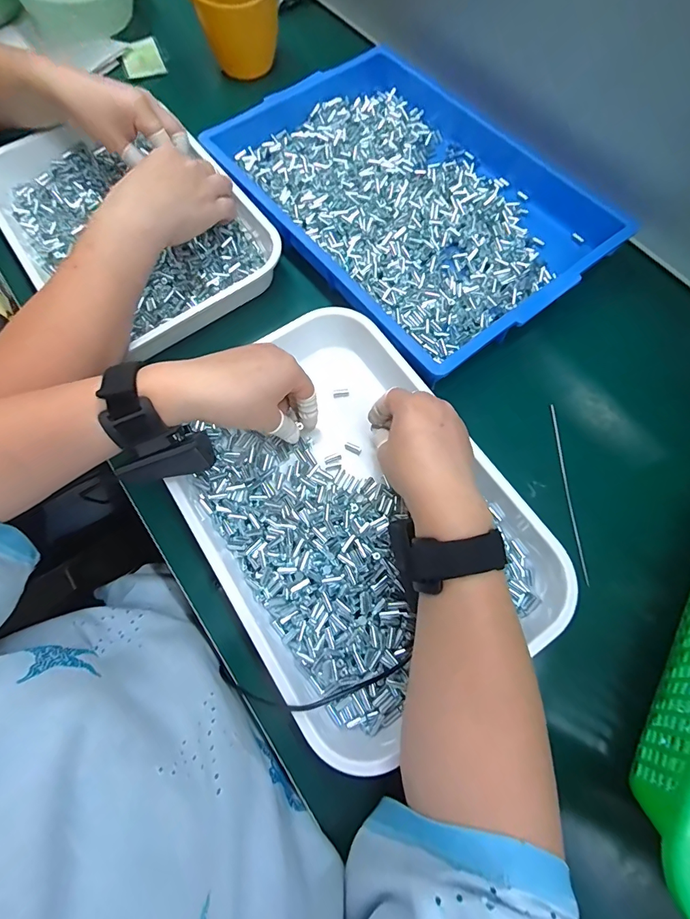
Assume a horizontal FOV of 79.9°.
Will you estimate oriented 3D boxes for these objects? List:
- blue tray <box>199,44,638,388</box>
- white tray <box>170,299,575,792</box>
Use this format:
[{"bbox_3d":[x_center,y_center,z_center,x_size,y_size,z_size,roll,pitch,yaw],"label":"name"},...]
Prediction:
[{"bbox_3d":[0.071,-0.310,0.481,0.299,0.044,0.430,-34,74,-14],"label":"blue tray"},{"bbox_3d":[-0.001,0.022,0.366,0.257,0.042,0.369,-31,73,-13],"label":"white tray"}]

